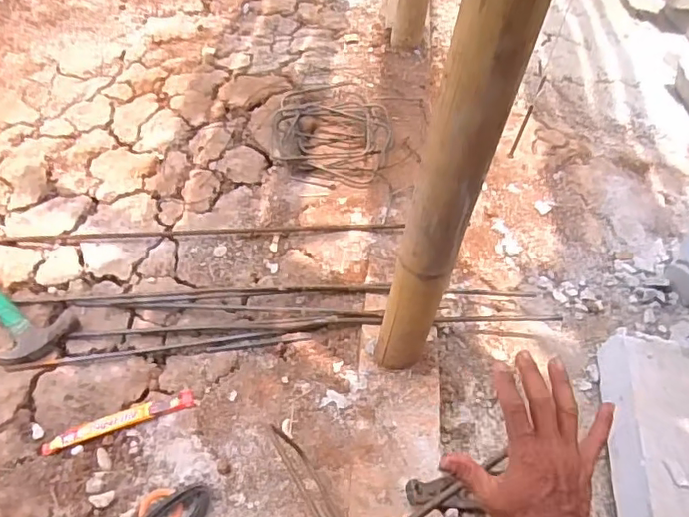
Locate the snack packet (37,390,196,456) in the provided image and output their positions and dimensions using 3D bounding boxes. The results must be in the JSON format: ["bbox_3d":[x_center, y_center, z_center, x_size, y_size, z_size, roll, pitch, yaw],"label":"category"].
[{"bbox_3d":[-0.327,0.236,0.835,0.212,0.006,0.029,-17,52,-12],"label":"snack packet"}]

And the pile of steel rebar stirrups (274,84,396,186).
[{"bbox_3d":[-0.023,-0.278,1.190,0.244,0.054,0.315,5,48,-2],"label":"pile of steel rebar stirrups"}]

